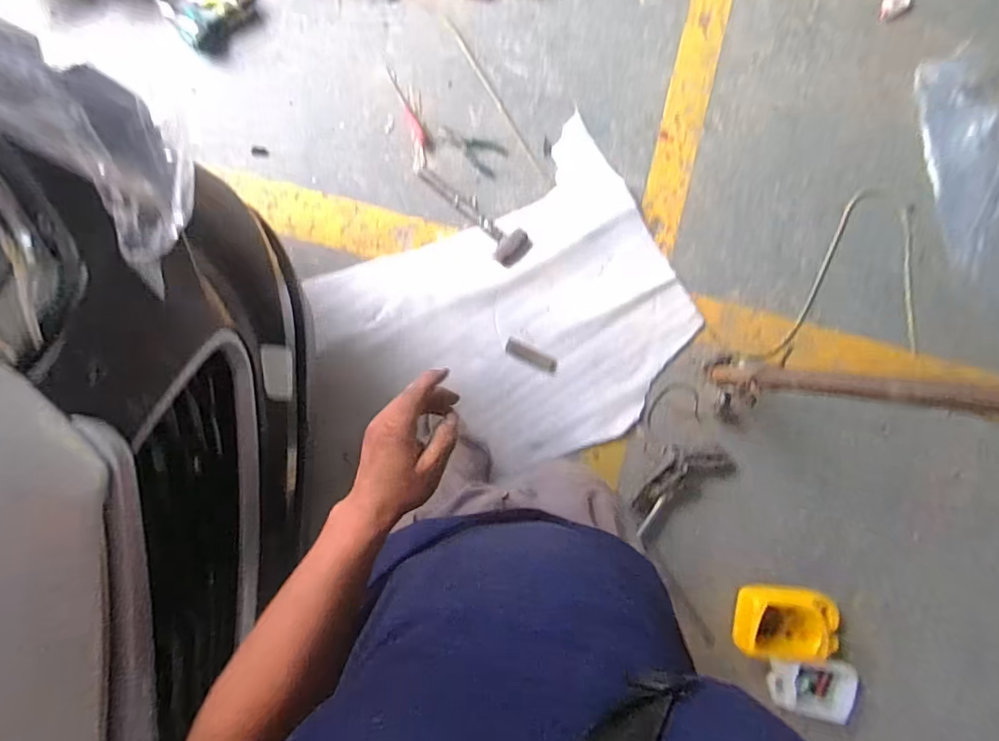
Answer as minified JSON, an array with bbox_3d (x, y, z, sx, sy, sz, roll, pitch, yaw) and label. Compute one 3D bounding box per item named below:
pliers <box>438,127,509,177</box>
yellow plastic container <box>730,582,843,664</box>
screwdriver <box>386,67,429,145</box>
[{"bbox_3d":[-0.077,-0.627,1.369,0.187,0.008,0.089,32,88,-6],"label":"pliers"},{"bbox_3d":[0.831,0.723,1.432,0.309,0.076,0.199,6,89,-5],"label":"yellow plastic container"},{"bbox_3d":[-0.255,-0.730,1.356,0.032,0.024,0.235,-25,94,-6],"label":"screwdriver"}]

